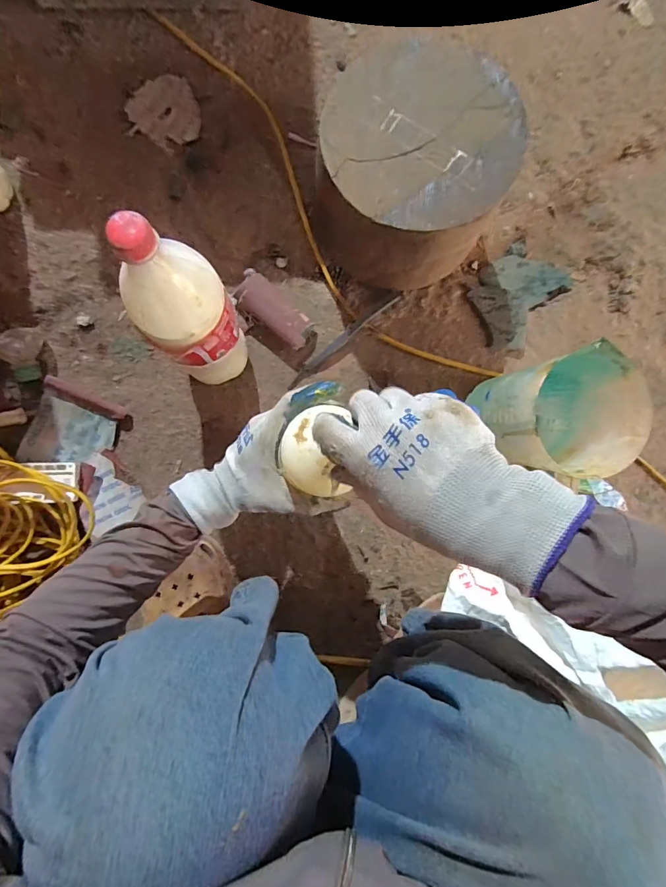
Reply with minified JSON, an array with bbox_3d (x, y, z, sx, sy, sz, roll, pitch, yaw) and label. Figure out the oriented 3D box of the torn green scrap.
[{"bbox_3d":[0.278,-0.226,0.635,0.121,0.032,0.173,34,86,-6],"label":"torn green scrap"}]

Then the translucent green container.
[{"bbox_3d":[0.261,-0.032,0.528,0.129,0.187,0.133,6,89,-8],"label":"translucent green container"}]

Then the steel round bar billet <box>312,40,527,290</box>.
[{"bbox_3d":[0.095,-0.345,0.545,0.218,0.157,0.230,0,88,-7],"label":"steel round bar billet"}]

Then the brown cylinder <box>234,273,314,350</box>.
[{"bbox_3d":[-0.080,-0.183,0.583,0.119,0.041,0.056,39,84,-4],"label":"brown cylinder"}]

